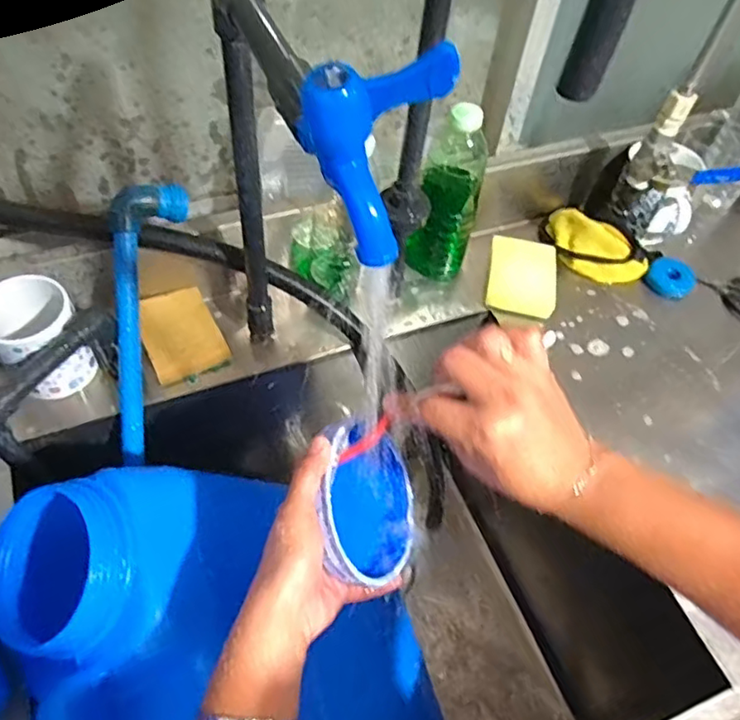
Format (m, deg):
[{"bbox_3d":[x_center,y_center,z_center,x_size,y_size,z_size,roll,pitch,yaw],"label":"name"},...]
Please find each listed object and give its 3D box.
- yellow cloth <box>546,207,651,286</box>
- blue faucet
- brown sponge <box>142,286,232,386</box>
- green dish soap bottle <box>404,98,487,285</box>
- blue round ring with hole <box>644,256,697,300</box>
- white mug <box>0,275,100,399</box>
[{"bbox_3d":[0.278,-0.145,0.753,0.136,0.053,0.076,32,57,18],"label":"yellow cloth"},{"bbox_3d":[0.000,-0.095,0.276,0.050,0.087,0.042,29,56,16],"label":"blue faucet"},{"bbox_3d":[-0.195,-0.027,0.634,0.077,0.052,0.090,-20,58,-19],"label":"brown sponge"},{"bbox_3d":[0.084,-0.179,0.670,0.070,0.207,0.046,13,53,4],"label":"green dish soap bottle"},{"bbox_3d":[0.368,-0.101,0.745,0.054,0.023,0.047,34,58,18],"label":"blue round ring with hole"},{"bbox_3d":[-0.324,-0.016,0.576,0.107,0.100,0.076,-22,59,-20],"label":"white mug"}]

